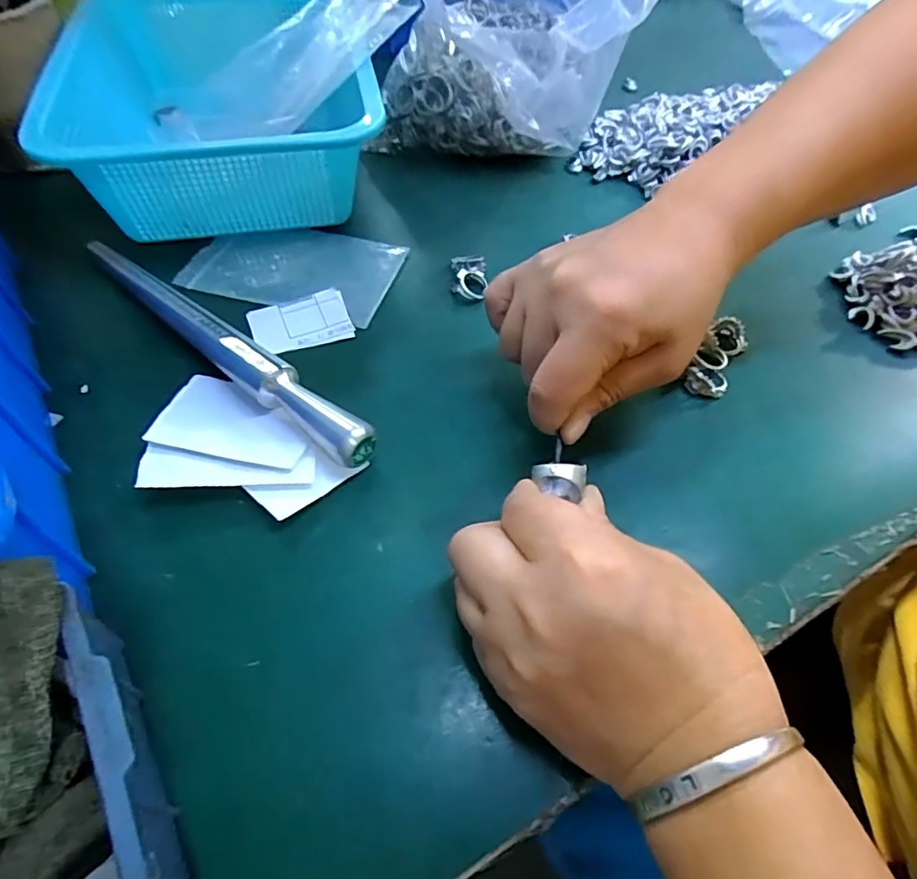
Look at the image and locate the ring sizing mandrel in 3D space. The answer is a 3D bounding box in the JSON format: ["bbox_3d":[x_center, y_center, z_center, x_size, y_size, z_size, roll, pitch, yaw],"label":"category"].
[{"bbox_3d":[-0.129,-0.056,0.300,0.230,0.021,0.022,37,60,22],"label":"ring sizing mandrel"}]

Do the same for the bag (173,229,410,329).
[{"bbox_3d":[-0.100,-0.110,0.354,0.122,0.004,0.080,16,55,9],"label":"bag"}]

